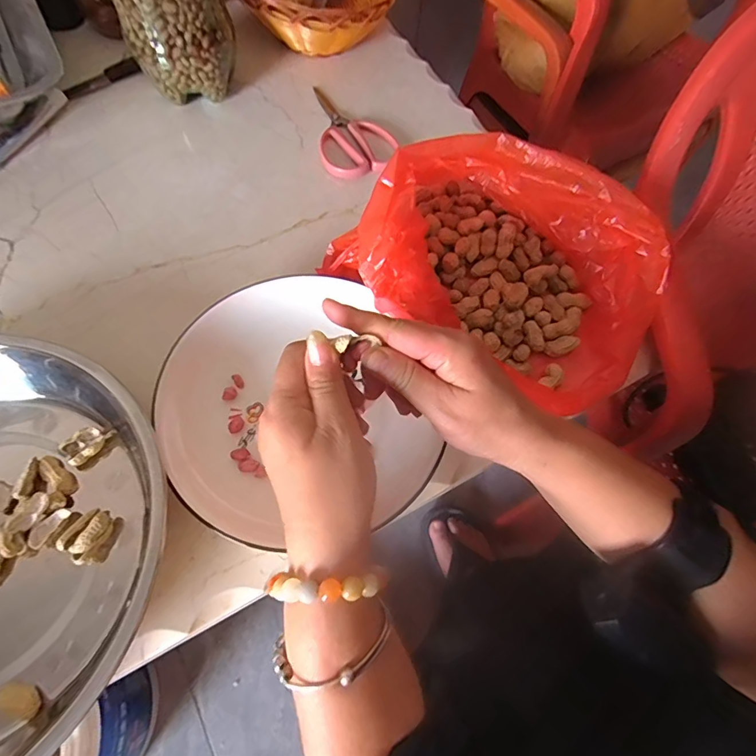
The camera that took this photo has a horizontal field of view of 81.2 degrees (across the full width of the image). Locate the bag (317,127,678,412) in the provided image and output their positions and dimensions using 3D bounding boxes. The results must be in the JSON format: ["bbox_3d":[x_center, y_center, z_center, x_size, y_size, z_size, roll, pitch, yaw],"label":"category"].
[{"bbox_3d":[0.100,-0.094,0.344,0.235,0.100,0.162,31,67,12],"label":"bag"}]

